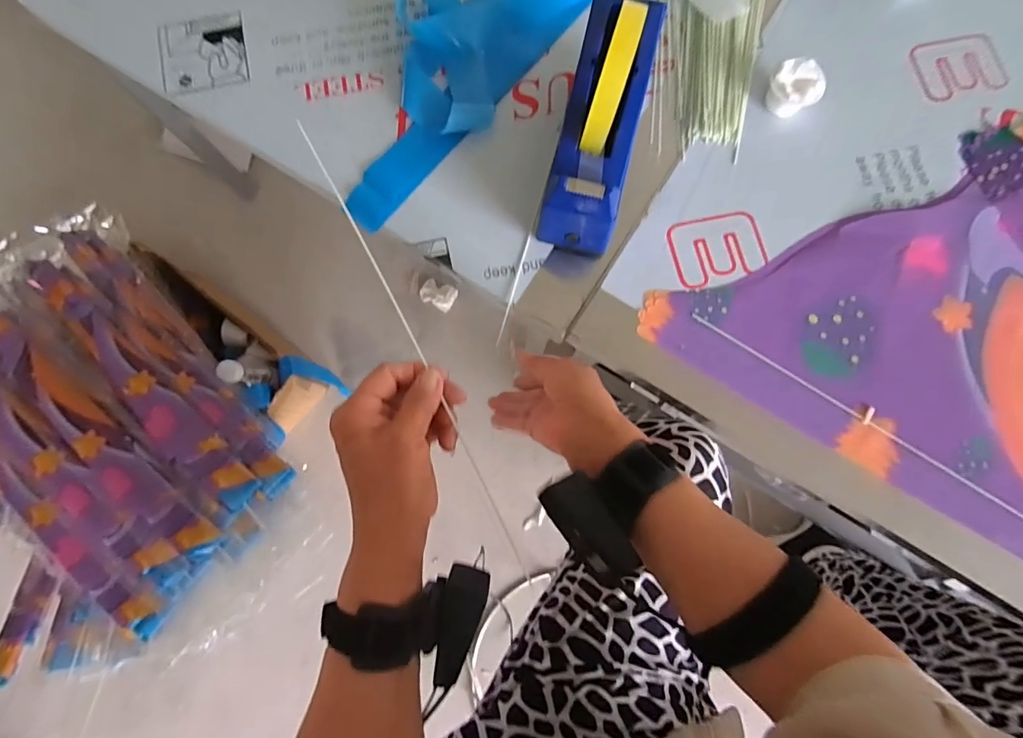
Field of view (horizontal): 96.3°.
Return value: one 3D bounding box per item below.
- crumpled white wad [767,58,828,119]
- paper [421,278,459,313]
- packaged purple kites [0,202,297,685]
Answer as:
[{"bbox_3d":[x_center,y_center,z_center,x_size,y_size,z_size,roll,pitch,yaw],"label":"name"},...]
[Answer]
[{"bbox_3d":[0.291,-0.286,0.477,0.044,0.043,0.048,-44,83,-7],"label":"crumpled white wad"},{"bbox_3d":[-0.145,-0.147,0.915,0.076,0.021,0.051,26,85,20],"label":"paper"},{"bbox_3d":[-0.619,0.067,0.640,0.399,0.128,0.627,-39,82,-7],"label":"packaged purple kites"}]

